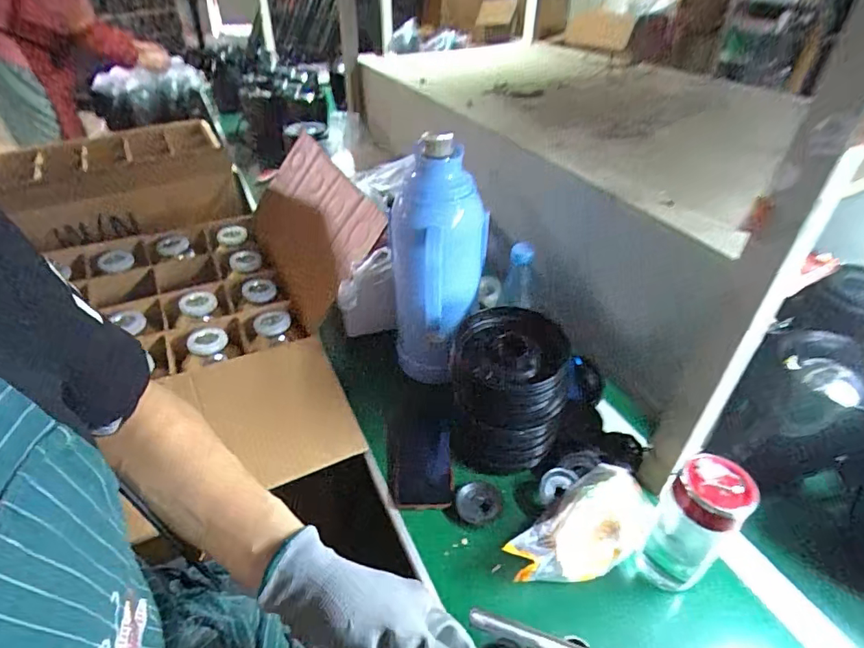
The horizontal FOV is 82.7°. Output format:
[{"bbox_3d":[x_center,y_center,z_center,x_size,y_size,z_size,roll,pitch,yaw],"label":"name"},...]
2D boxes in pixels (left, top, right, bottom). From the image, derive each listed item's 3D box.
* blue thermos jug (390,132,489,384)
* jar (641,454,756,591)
[{"bbox_3d":[0.009,-0.080,0.725,0.129,0.340,0.103,-2,38,-4],"label":"blue thermos jug"},{"bbox_3d":[0.271,0.215,0.516,0.057,0.171,0.071,-22,44,-28],"label":"jar"}]

